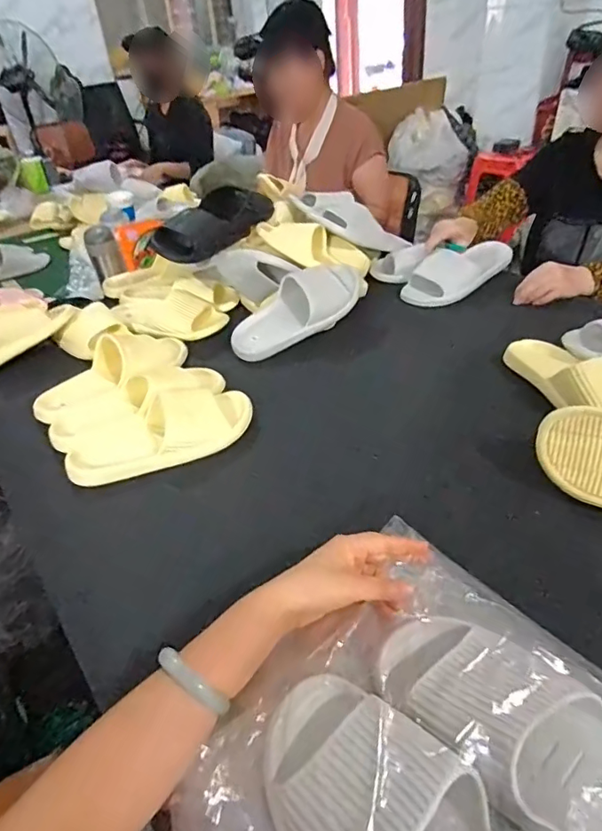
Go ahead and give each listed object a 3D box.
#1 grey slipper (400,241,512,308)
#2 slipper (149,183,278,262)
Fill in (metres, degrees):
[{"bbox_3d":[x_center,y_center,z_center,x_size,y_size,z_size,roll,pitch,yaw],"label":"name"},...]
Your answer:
[{"bbox_3d":[0.310,-0.289,1.002,0.227,0.079,0.103,-27,42,-25],"label":"grey slipper"},{"bbox_3d":[-0.175,-0.394,1.042,0.082,0.106,0.248,21,45,31],"label":"slipper"}]

